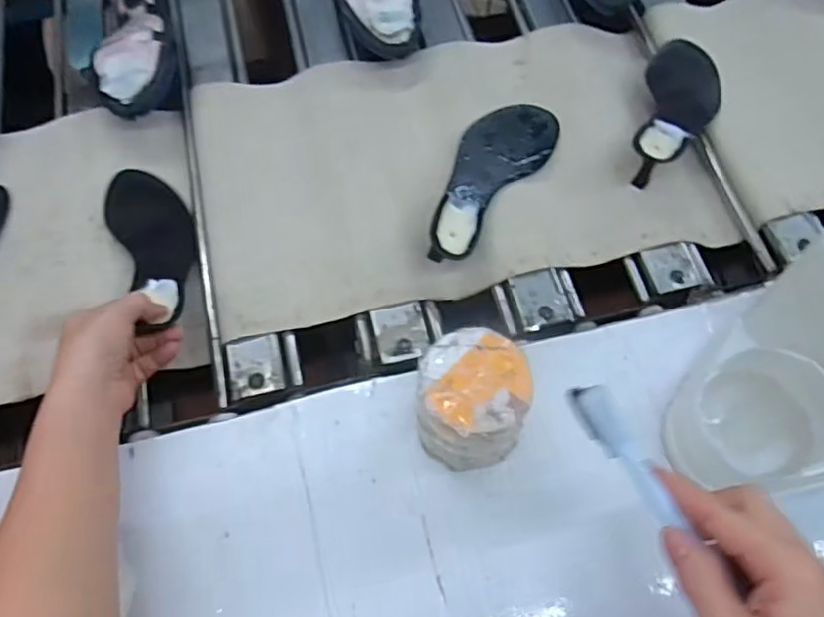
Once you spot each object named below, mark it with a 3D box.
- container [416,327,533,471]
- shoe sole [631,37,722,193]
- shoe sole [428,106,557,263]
[{"bbox_3d":[0.044,0.069,0.464,0.075,0.081,0.077,1,64,-3],"label":"container"},{"bbox_3d":[0.280,-0.213,0.663,0.083,0.051,0.216,18,65,5],"label":"shoe sole"},{"bbox_3d":[0.073,-0.135,0.638,0.078,0.030,0.219,33,67,12],"label":"shoe sole"}]

